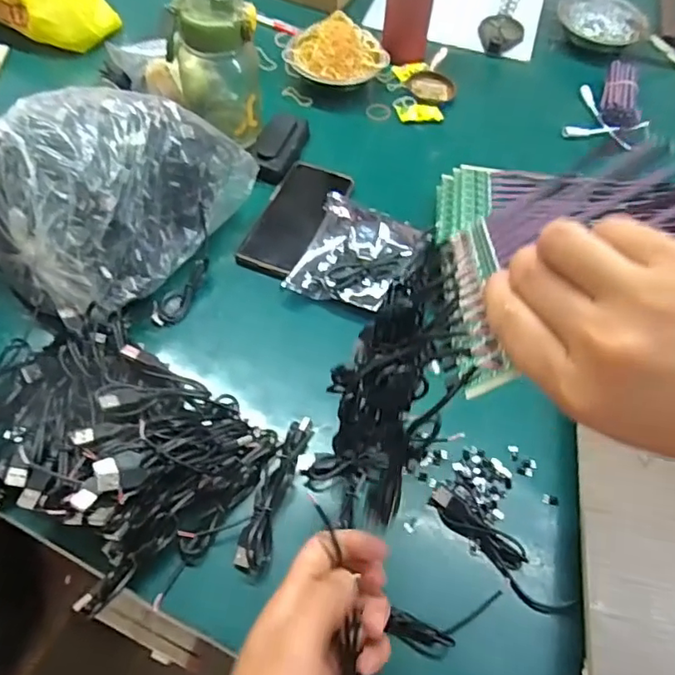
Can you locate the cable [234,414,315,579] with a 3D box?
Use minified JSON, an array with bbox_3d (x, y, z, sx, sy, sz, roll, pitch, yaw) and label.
[{"bbox_3d":[-0.049,0.119,0.443,0.028,0.025,0.122,15,57,7],"label":"cable"}]

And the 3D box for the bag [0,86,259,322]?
[{"bbox_3d":[-0.196,-0.145,0.532,0.132,0.138,0.246,36,62,19],"label":"bag"}]

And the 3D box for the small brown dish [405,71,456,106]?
[{"bbox_3d":[0.124,-0.335,0.765,0.058,0.014,0.065,-36,65,-23],"label":"small brown dish"}]

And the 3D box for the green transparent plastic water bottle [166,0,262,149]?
[{"bbox_3d":[-0.135,-0.313,0.638,0.087,0.168,0.096,-1,57,-3],"label":"green transparent plastic water bottle"}]

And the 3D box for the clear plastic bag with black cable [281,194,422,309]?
[{"bbox_3d":[0.020,-0.088,0.578,0.103,0.027,0.132,18,58,9],"label":"clear plastic bag with black cable"}]

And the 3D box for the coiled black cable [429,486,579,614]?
[{"bbox_3d":[0.123,0.163,0.436,0.028,0.010,0.125,-36,65,-23],"label":"coiled black cable"}]

